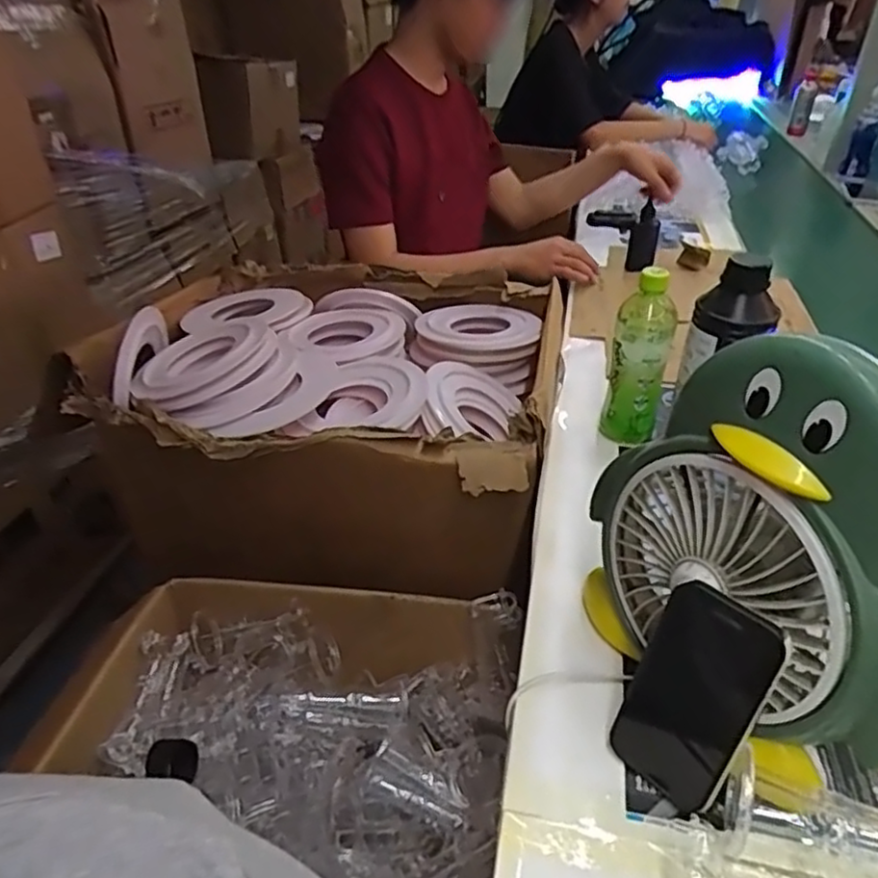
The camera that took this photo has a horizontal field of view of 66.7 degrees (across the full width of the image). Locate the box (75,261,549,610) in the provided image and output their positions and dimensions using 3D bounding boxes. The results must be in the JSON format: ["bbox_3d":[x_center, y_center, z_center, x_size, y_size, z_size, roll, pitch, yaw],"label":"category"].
[{"bbox_3d":[-0.144,-0.061,0.994,0.597,0.241,0.513,7,36,11],"label":"box"}]

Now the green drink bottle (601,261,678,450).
[{"bbox_3d":[0.231,-0.088,0.771,0.063,0.208,0.056,12,38,18],"label":"green drink bottle"}]

